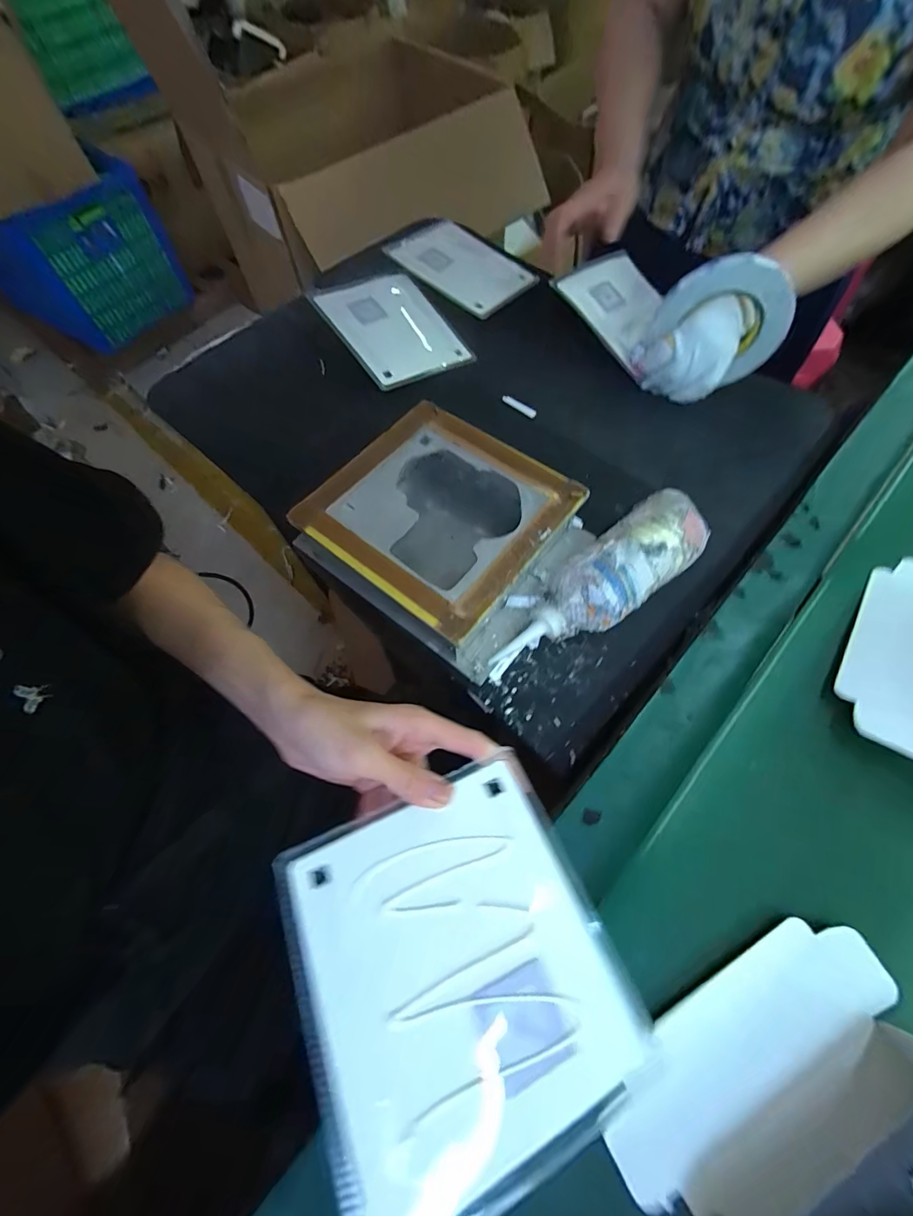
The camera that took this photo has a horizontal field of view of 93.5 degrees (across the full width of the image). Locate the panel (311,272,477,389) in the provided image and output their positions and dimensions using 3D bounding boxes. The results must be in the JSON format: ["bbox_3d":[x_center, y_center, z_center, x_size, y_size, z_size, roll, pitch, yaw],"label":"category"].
[{"bbox_3d":[-0.082,-0.365,0.559,0.146,0.014,0.164,-33,84,-22],"label":"panel"}]

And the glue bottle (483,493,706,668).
[{"bbox_3d":[0.129,-0.016,0.391,0.215,0.070,0.066,-36,69,-13],"label":"glue bottle"}]

